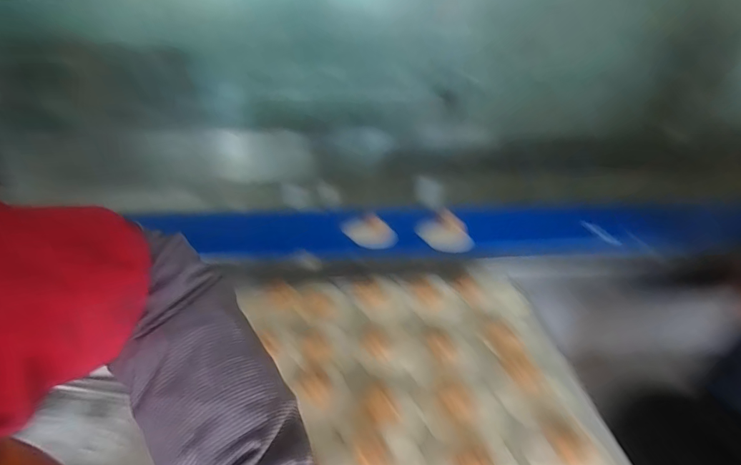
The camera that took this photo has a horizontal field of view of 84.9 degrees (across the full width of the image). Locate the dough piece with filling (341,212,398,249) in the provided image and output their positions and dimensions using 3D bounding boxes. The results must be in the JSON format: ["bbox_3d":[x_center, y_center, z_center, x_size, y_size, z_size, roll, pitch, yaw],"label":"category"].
[{"bbox_3d":[-0.003,-0.006,0.997,0.096,0.025,0.139,-26,41,-34],"label":"dough piece with filling"}]

